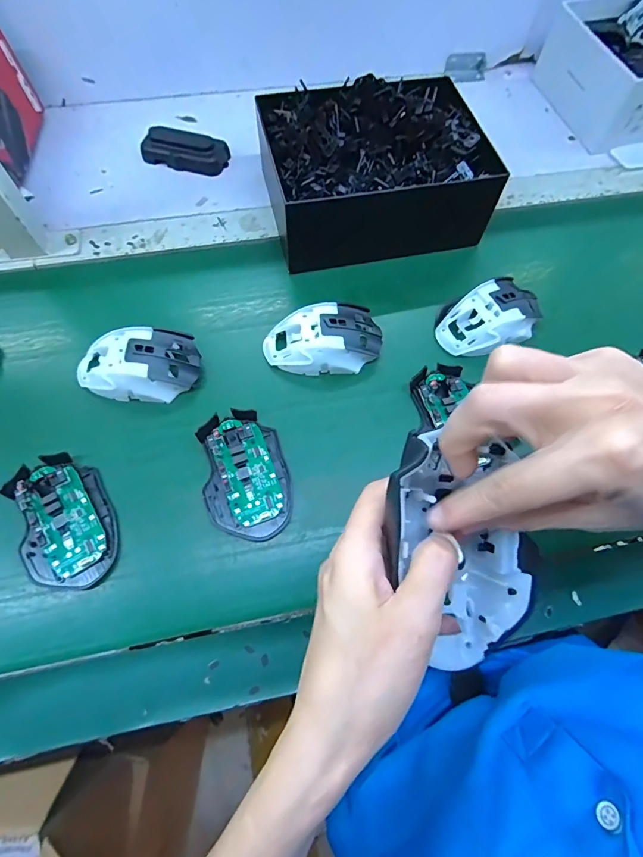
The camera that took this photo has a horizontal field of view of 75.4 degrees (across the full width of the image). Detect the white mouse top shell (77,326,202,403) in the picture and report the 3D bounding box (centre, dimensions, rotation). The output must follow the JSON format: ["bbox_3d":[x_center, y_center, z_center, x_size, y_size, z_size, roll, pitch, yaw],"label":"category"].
[{"bbox_3d":[-0.175,-0.063,0.396,0.111,0.034,0.066,1,66,-3],"label":"white mouse top shell"}]

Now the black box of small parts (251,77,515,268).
[{"bbox_3d":[0.057,-0.294,0.474,0.224,0.101,0.178,-11,67,-8],"label":"black box of small parts"}]

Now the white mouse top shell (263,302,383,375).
[{"bbox_3d":[0.002,-0.090,0.413,0.114,0.037,0.063,-1,66,-4],"label":"white mouse top shell"}]

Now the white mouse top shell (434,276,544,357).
[{"bbox_3d":[0.176,-0.116,0.427,0.111,0.031,0.065,-27,70,-14],"label":"white mouse top shell"}]

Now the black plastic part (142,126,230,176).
[{"bbox_3d":[-0.176,-0.354,0.532,0.106,0.025,0.048,10,66,1],"label":"black plastic part"}]

